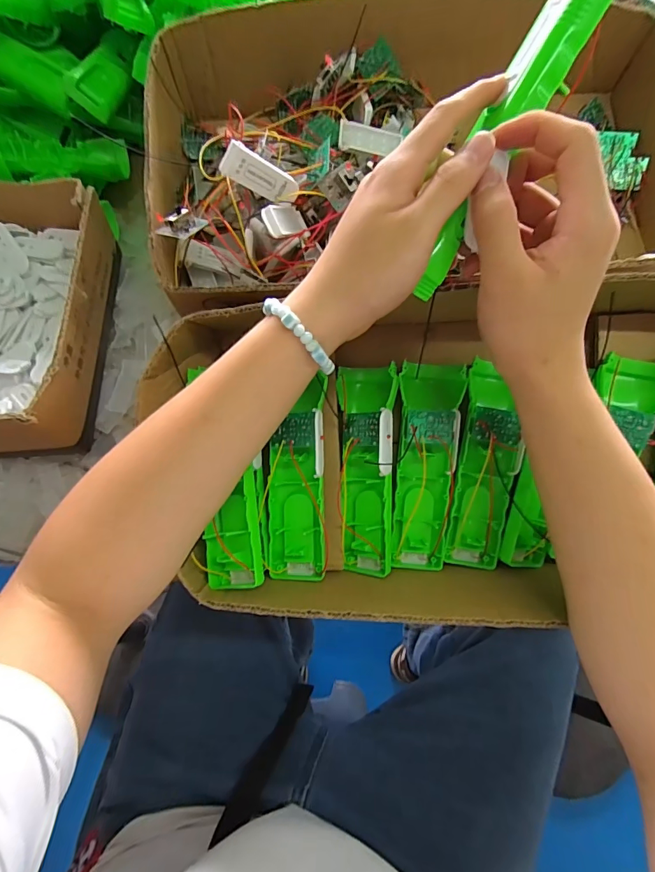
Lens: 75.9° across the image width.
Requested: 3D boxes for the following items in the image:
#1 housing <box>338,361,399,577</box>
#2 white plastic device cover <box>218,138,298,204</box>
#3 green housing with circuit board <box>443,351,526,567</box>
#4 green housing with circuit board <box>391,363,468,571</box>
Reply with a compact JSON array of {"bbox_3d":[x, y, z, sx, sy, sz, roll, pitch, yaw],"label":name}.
[{"bbox_3d":[0.030,0.026,0.326,0.038,0.036,0.157,1,90,-3],"label":"housing"},{"bbox_3d":[-0.045,-0.176,0.286,0.056,0.020,0.008,4,62,-43],"label":"white plastic device cover"},{"bbox_3d":[0.123,0.025,0.321,0.044,0.028,0.158,4,95,-1],"label":"green housing with circuit board"},{"bbox_3d":[0.077,0.025,0.331,0.046,0.022,0.159,4,93,-1],"label":"green housing with circuit board"}]

